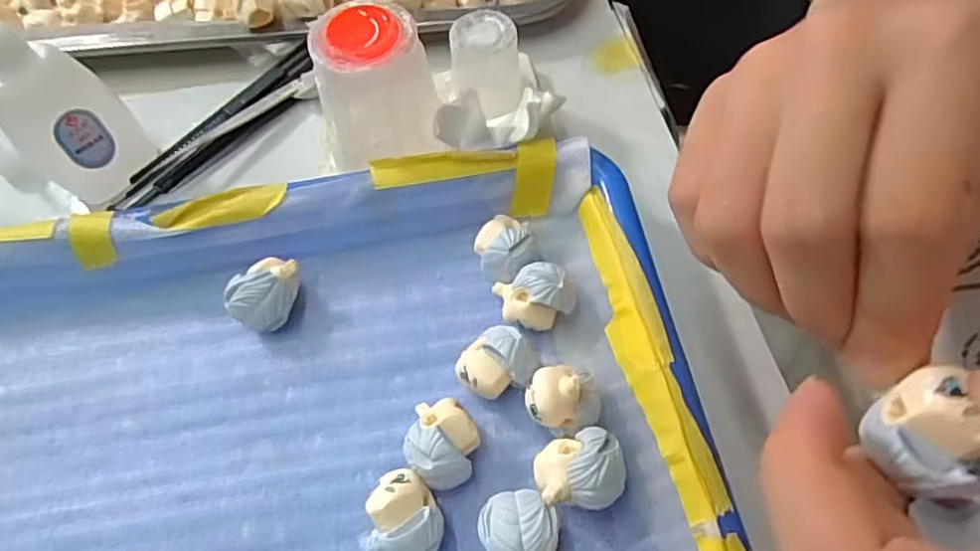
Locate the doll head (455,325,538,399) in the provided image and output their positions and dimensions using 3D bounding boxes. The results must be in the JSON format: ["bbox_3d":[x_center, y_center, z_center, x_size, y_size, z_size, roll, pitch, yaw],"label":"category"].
[{"bbox_3d":[0.002,0.033,0.212,0.025,0.023,0.022,-39,66,-17],"label":"doll head"}]

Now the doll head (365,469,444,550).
[{"bbox_3d":[-0.025,0.077,0.189,0.022,0.022,0.028,-7,61,-1],"label":"doll head"}]

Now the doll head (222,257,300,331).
[{"bbox_3d":[-0.086,0.008,0.233,0.022,0.022,0.027,12,63,9],"label":"doll head"}]

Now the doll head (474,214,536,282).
[{"bbox_3d":[0.006,-0.009,0.236,0.021,0.023,0.024,-14,62,-5],"label":"doll head"}]

